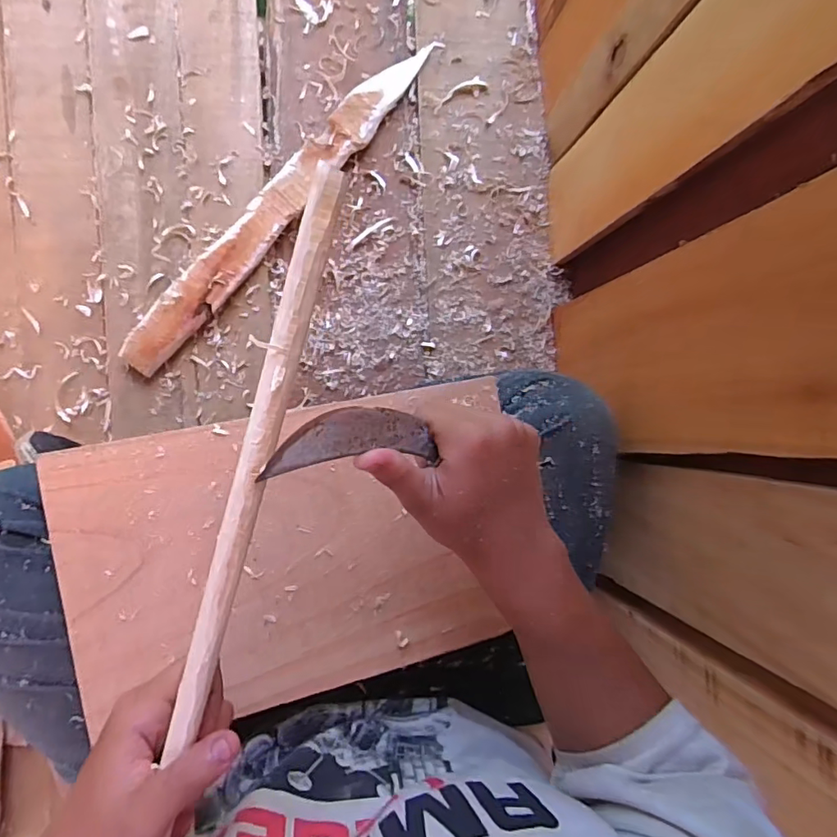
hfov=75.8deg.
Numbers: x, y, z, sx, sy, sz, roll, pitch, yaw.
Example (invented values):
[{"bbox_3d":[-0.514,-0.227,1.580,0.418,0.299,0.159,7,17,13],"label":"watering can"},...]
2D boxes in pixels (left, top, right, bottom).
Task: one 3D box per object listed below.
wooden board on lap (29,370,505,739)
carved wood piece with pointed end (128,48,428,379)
[{"bbox_3d":[-0.083,0.097,0.393,0.311,0.007,0.201,-11,90,-14],"label":"wooden board on lap"},{"bbox_3d":[-0.153,-0.244,0.609,0.049,0.023,0.481,40,84,-6],"label":"carved wood piece with pointed end"}]

